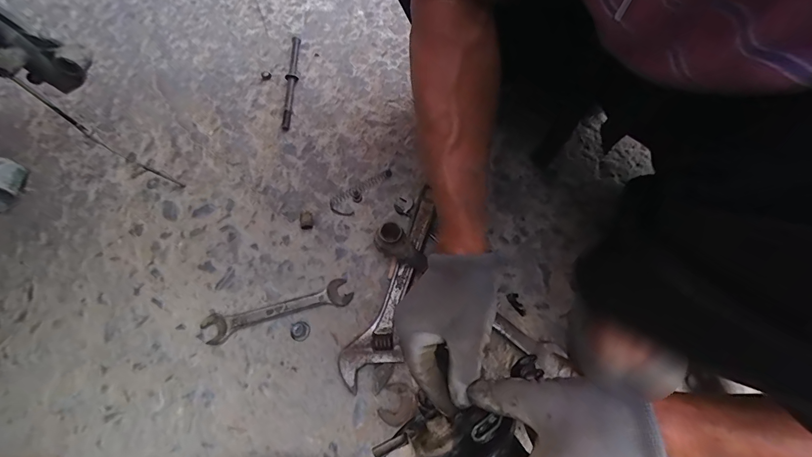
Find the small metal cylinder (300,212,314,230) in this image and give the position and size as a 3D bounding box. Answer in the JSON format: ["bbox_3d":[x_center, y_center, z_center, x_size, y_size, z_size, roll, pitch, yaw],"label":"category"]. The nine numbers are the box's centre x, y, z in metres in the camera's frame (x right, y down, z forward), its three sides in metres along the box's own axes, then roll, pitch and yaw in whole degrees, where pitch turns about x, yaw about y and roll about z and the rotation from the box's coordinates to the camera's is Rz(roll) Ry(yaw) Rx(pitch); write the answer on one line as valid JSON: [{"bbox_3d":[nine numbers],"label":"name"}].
[{"bbox_3d":[-0.141,-0.011,0.547,0.017,0.017,0.024,-5,64,-1],"label":"small metal cylinder"}]

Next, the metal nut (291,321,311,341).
[{"bbox_3d":[-0.132,0.128,0.480,0.023,0.004,0.025,-1,64,1],"label":"metal nut"}]

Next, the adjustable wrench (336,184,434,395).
[{"bbox_3d":[-0.003,0.068,0.496,0.059,0.022,0.277,21,66,11],"label":"adjustable wrench"}]

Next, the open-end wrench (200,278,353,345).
[{"bbox_3d":[-0.165,0.104,0.492,0.189,0.009,0.038,-15,65,-6],"label":"open-end wrench"}]

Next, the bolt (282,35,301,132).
[{"bbox_3d":[-0.198,-0.255,0.668,0.018,0.013,0.211,-3,64,0],"label":"bolt"}]

